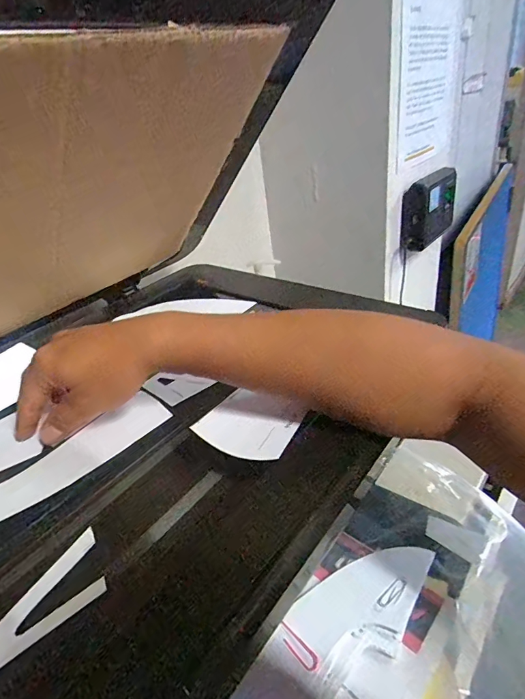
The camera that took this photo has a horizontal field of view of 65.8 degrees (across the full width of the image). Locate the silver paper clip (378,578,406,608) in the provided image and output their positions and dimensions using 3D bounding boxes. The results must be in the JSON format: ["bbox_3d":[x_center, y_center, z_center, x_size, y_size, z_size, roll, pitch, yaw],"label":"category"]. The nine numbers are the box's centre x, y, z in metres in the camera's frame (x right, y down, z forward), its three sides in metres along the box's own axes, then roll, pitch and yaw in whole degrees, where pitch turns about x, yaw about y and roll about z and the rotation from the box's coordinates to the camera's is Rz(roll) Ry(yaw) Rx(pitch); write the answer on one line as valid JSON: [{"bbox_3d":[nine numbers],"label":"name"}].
[{"bbox_3d":[0.105,0.194,0.324,0.031,0.004,0.010,-28,37,-30],"label":"silver paper clip"}]

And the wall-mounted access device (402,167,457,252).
[{"bbox_3d":[0.312,-0.262,0.752,0.034,0.119,0.159,21,42,39],"label":"wall-mounted access device"}]

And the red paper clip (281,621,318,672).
[{"bbox_3d":[0.026,0.221,0.304,0.012,0.004,0.039,-29,37,-31],"label":"red paper clip"}]

